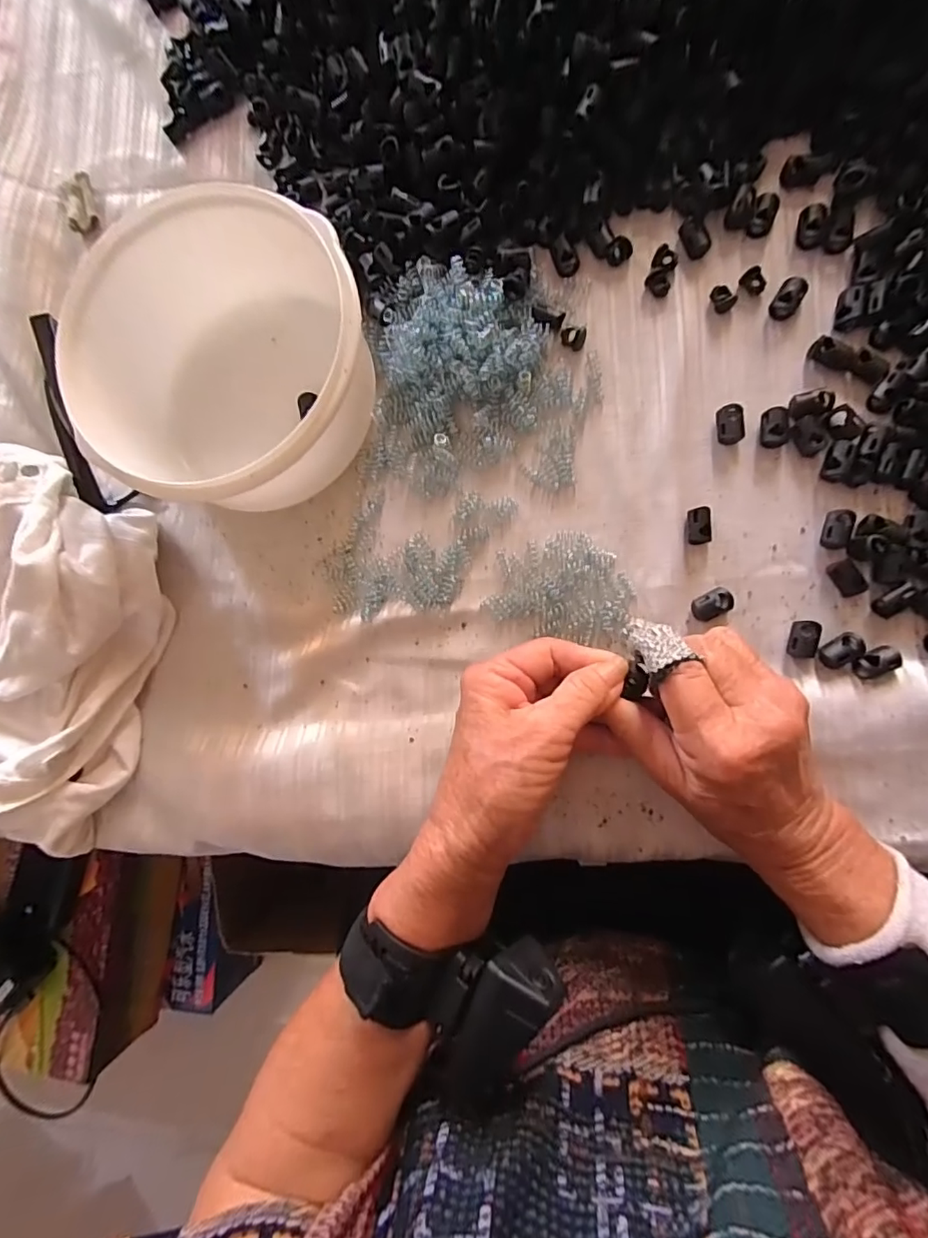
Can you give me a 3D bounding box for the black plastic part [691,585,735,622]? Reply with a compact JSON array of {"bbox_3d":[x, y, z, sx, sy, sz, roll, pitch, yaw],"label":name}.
[{"bbox_3d":[0.135,-0.008,0.285,0.021,0.010,0.014,-28,82,6],"label":"black plastic part"}]

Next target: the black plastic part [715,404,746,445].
[{"bbox_3d":[0.148,-0.108,0.290,0.014,0.008,0.021,-4,86,9],"label":"black plastic part"}]

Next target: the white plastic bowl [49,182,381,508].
[{"bbox_3d":[-0.123,-0.138,0.293,0.148,0.073,0.150,-1,86,9],"label":"white plastic bowl"}]

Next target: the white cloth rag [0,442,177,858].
[{"bbox_3d":[-0.317,-0.005,0.317,0.263,0.050,0.214,22,90,10],"label":"white cloth rag"}]

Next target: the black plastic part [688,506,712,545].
[{"bbox_3d":[0.130,-0.052,0.288,0.013,0.009,0.020,-3,86,9],"label":"black plastic part"}]

